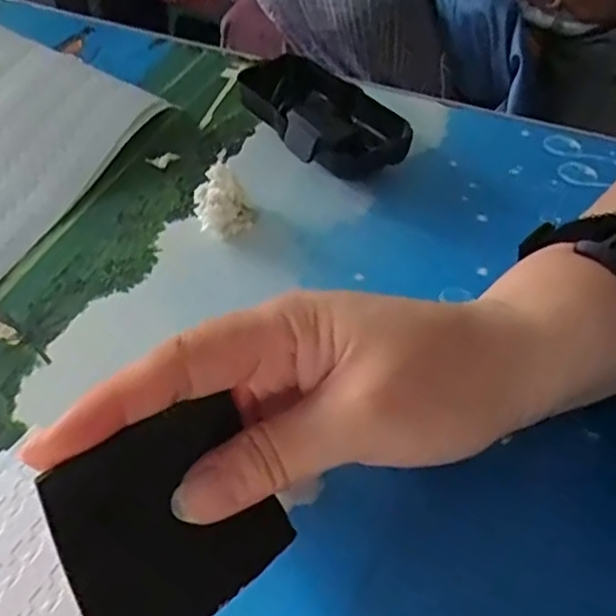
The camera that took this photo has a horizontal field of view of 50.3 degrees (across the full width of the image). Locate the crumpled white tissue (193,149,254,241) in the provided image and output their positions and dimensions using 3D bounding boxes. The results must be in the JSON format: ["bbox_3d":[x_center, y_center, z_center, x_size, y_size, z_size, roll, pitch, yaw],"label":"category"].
[{"bbox_3d":[-0.042,-0.055,0.326,0.027,0.033,0.022,-11,49,-12],"label":"crumpled white tissue"}]

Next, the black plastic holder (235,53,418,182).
[{"bbox_3d":[0.007,-0.109,0.376,0.058,0.030,0.101,-24,53,-22],"label":"black plastic holder"}]

